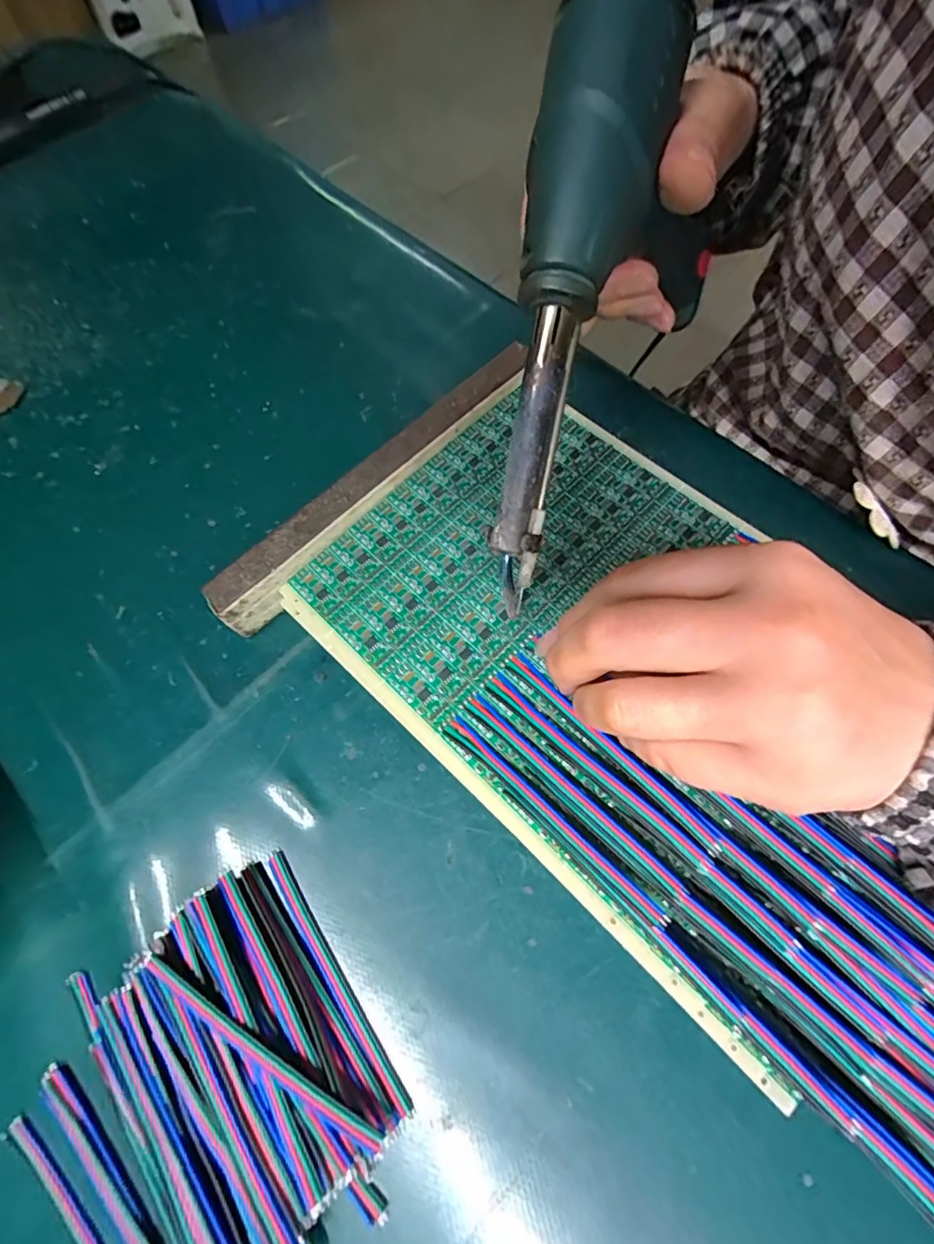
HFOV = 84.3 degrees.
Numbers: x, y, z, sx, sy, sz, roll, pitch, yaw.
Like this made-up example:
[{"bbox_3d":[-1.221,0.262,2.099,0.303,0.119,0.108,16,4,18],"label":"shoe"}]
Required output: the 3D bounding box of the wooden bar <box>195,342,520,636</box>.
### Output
[{"bbox_3d":[-0.040,-0.066,0.252,0.016,0.031,0.190,41,74,19],"label":"wooden bar"}]

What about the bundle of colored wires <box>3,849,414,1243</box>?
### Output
[{"bbox_3d":[-0.087,0.156,0.164,0.108,0.018,0.111,-34,68,-11],"label":"bundle of colored wires"}]

